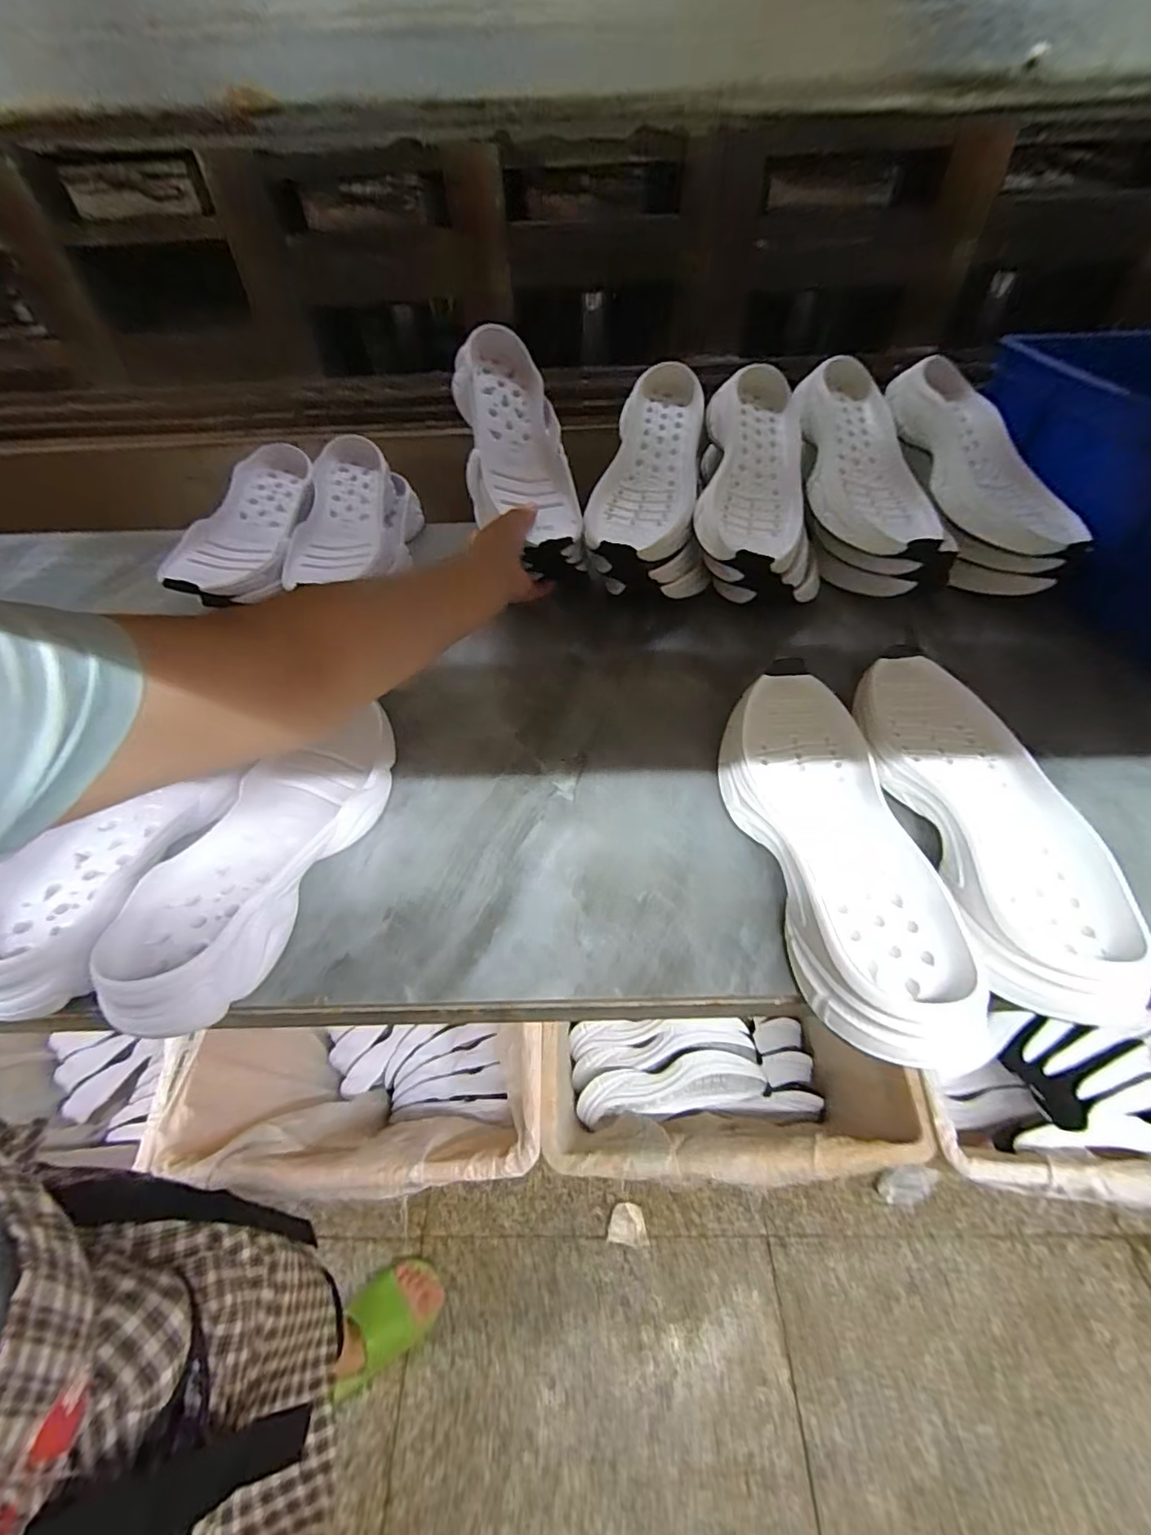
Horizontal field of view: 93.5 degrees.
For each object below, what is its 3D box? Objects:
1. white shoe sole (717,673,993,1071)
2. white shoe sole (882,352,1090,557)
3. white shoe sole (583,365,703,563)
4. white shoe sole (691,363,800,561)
[{"bbox_3d":[0.173,0.044,0.379,0.115,0.042,0.296,-1,50,1],"label":"white shoe sole"},{"bbox_3d":[0.428,-0.331,0.579,0.105,0.042,0.275,-14,70,-9],"label":"white shoe sole"},{"bbox_3d":[0.081,-0.340,0.600,0.112,0.051,0.276,9,71,13],"label":"white shoe sole"},{"bbox_3d":[0.191,-0.327,0.586,0.103,0.038,0.282,7,69,10],"label":"white shoe sole"}]

